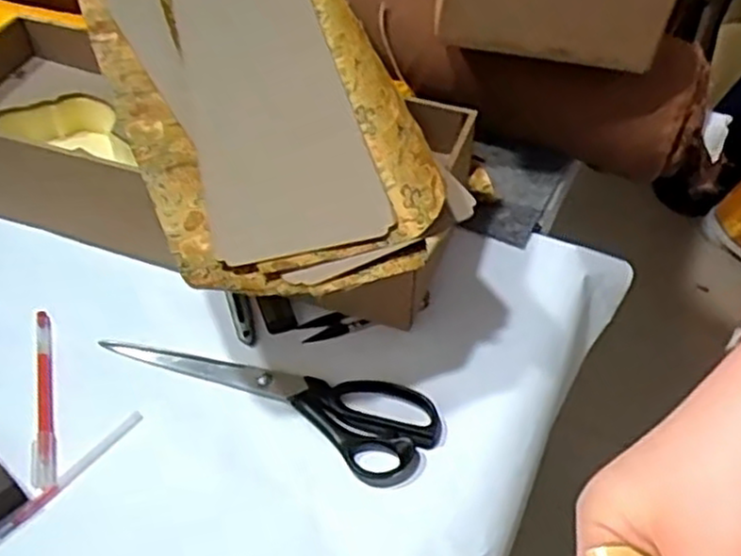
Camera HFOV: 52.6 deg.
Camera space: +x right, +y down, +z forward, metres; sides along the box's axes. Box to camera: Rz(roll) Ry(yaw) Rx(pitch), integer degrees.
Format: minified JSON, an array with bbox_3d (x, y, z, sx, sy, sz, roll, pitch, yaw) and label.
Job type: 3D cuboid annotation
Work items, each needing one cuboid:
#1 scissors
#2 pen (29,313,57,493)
[{"bbox_3d":[-0.070,0.072,0.529,0.241,0.013,0.071,21,50,15],"label":"scissors"},{"bbox_3d":[-0.227,0.083,0.518,0.016,0.016,0.142,-11,49,-13],"label":"pen"}]

